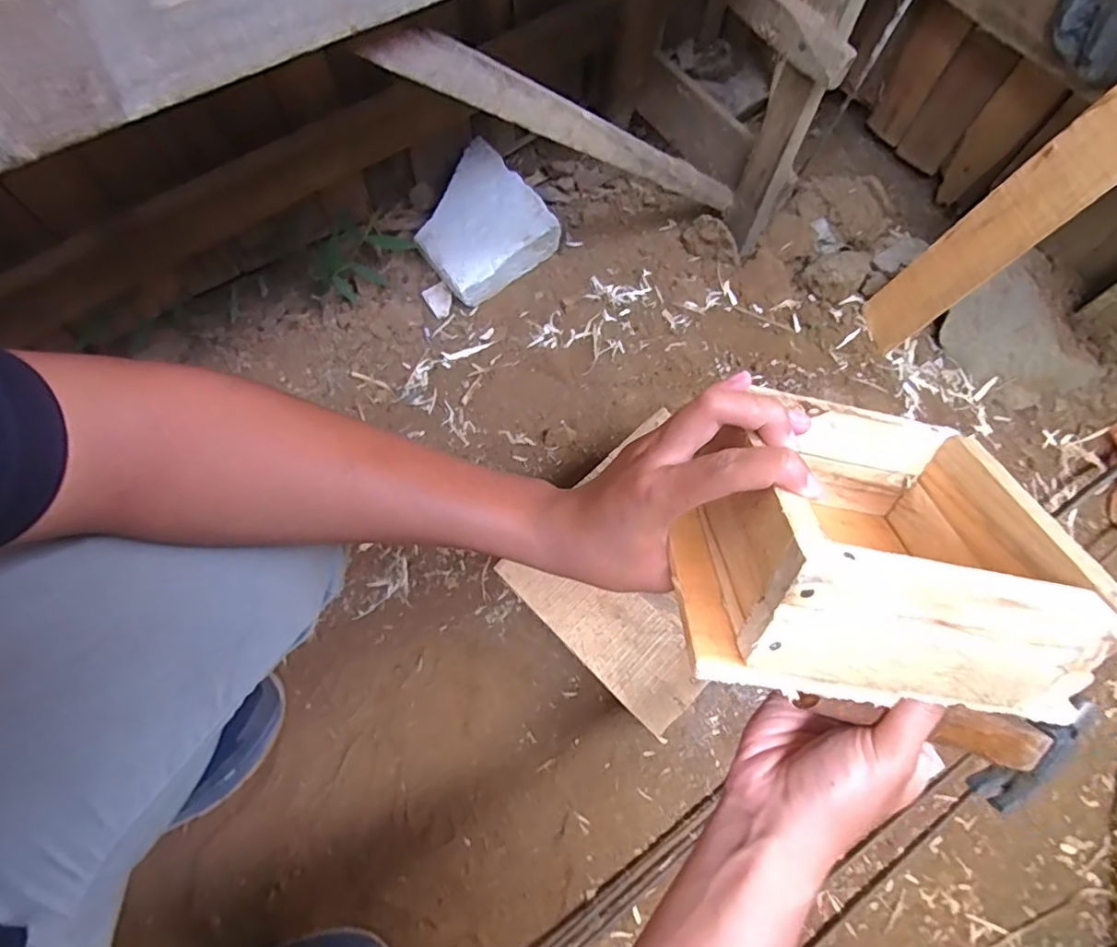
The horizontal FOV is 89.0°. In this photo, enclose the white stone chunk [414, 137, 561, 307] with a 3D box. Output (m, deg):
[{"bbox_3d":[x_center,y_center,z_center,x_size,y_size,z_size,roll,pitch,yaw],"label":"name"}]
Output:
[{"bbox_3d":[-0.137,-0.408,0.945,0.202,0.082,0.199,-40,76,-14],"label":"white stone chunk"}]

